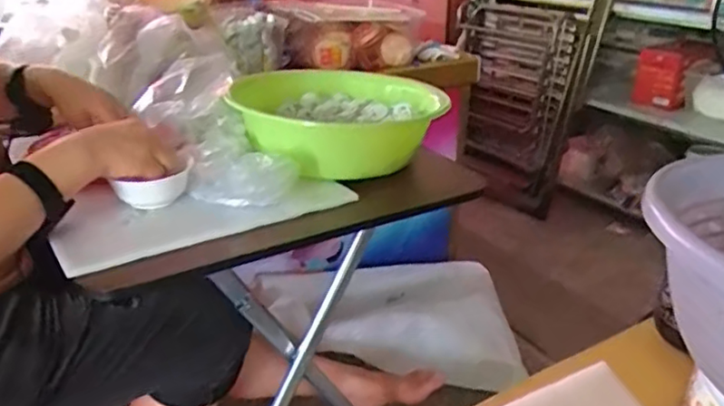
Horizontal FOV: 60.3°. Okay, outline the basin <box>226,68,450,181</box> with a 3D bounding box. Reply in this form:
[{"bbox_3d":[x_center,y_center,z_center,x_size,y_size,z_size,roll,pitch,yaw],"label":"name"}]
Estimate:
[{"bbox_3d":[-0.032,-0.130,0.973,0.306,0.098,0.290,0,25,0],"label":"basin"}]

